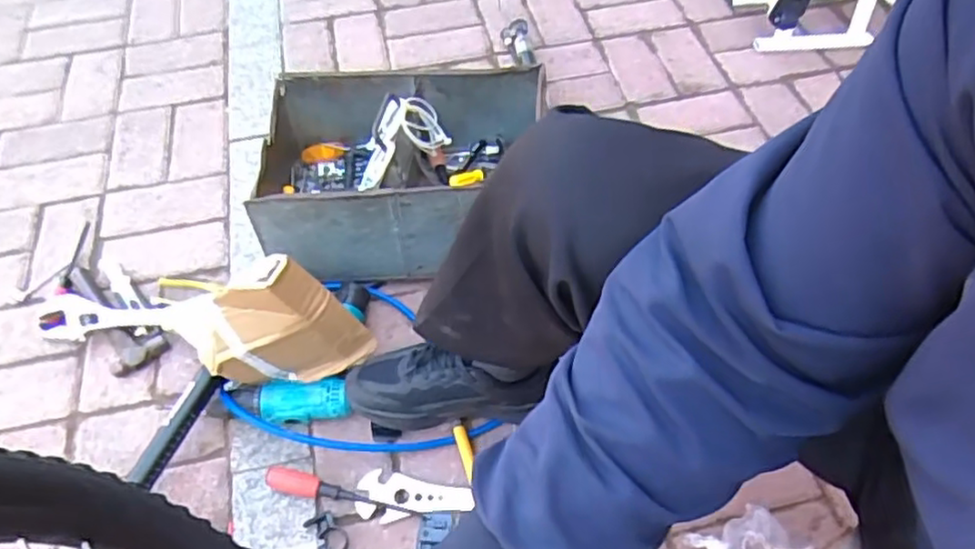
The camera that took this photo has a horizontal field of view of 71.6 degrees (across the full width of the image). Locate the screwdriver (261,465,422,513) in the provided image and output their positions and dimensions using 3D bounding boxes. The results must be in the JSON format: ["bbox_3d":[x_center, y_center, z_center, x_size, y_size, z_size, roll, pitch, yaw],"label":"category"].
[{"bbox_3d":[-0.177,0.261,0.832,0.196,0.026,0.034,7,56,6],"label":"screwdriver"}]

